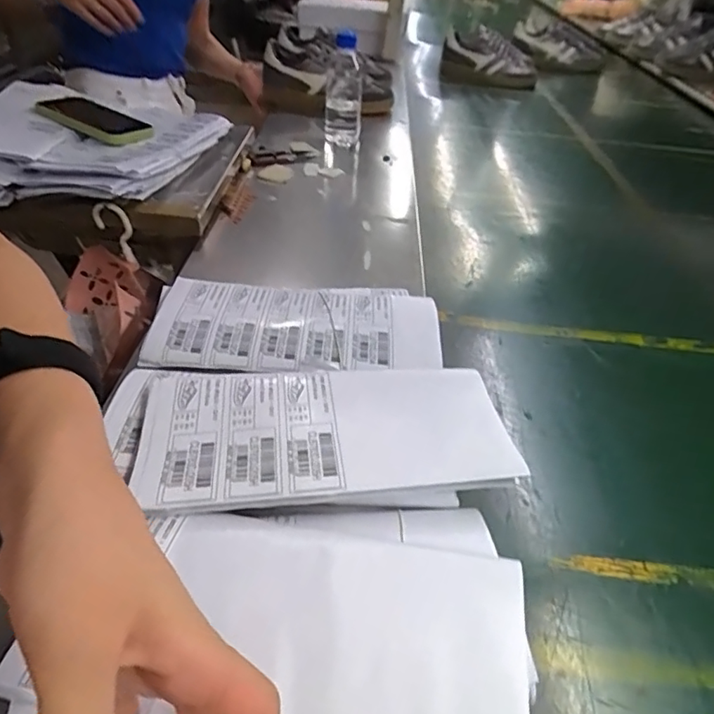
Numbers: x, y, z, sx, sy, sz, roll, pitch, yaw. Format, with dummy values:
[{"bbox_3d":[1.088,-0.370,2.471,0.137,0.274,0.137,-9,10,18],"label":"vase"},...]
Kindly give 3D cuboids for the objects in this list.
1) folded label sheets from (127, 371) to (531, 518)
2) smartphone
[{"bbox_3d":[-0.021,0.053,0.386,0.252,0.022,0.122,-2,41,-10],"label":"folded label sheets"},{"bbox_3d":[-0.339,-0.313,0.703,0.147,0.015,0.074,29,46,14],"label":"smartphone"}]

